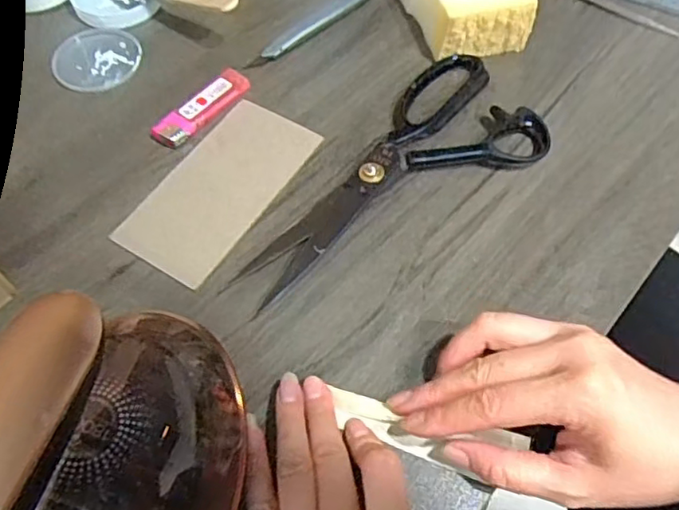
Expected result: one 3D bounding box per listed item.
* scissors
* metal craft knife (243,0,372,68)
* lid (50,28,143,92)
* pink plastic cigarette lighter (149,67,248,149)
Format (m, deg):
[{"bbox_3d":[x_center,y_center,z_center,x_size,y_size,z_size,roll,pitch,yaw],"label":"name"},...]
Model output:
[{"bbox_3d":[0.026,-0.058,0.402,0.233,0.015,0.102,-32,66,-17],"label":"scissors"},{"bbox_3d":[-0.013,-0.187,0.478,0.147,0.010,0.020,-38,68,-19],"label":"metal craft knife"},{"bbox_3d":[-0.180,-0.146,0.457,0.063,0.010,0.056,-33,66,-17],"label":"lid"},{"bbox_3d":[-0.095,-0.103,0.428,0.023,0.013,0.078,39,68,19],"label":"pink plastic cigarette lighter"}]

